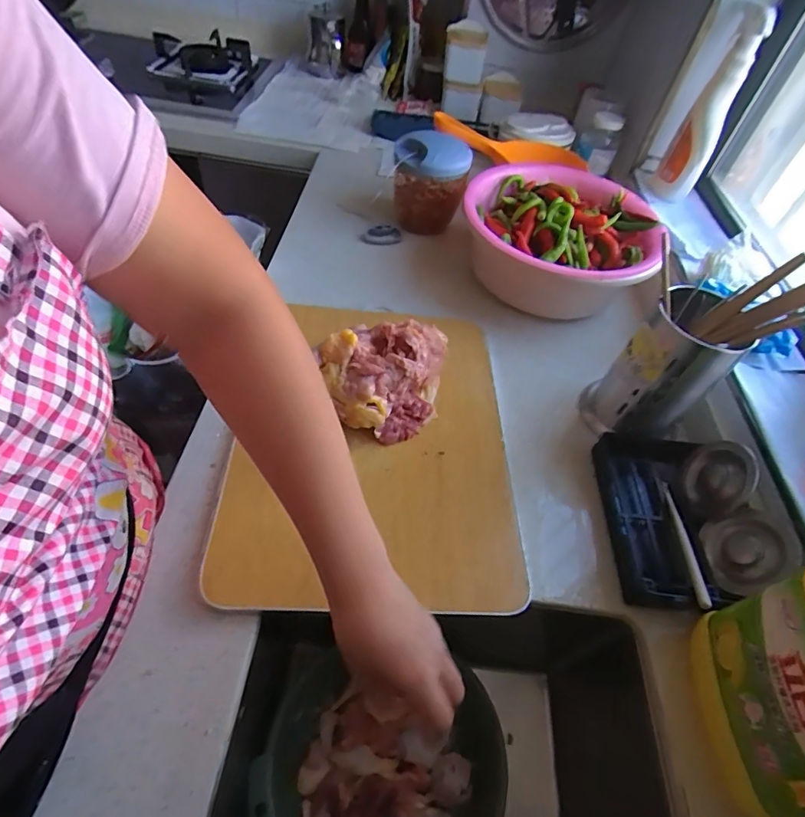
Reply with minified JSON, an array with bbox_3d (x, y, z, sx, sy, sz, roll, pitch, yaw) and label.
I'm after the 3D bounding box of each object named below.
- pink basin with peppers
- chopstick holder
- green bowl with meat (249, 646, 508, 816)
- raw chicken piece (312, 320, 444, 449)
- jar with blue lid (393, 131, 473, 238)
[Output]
[{"bbox_3d":[0.236,-0.259,0.737,0.275,0.130,0.293,4,51,-5],"label":"pink basin with peppers"},{"bbox_3d":[0.291,-0.042,0.545,0.111,0.164,0.111,33,54,18],"label":"chopstick holder"},{"bbox_3d":[-0.020,0.379,0.480,0.242,0.080,0.203,11,51,1],"label":"green bowl with meat"},{"bbox_3d":[-0.011,-0.036,0.534,0.156,0.086,0.129,-6,52,-12],"label":"raw chicken piece"},{"bbox_3d":[0.044,-0.372,0.787,0.122,0.126,0.103,9,51,-1],"label":"jar with blue lid"}]

